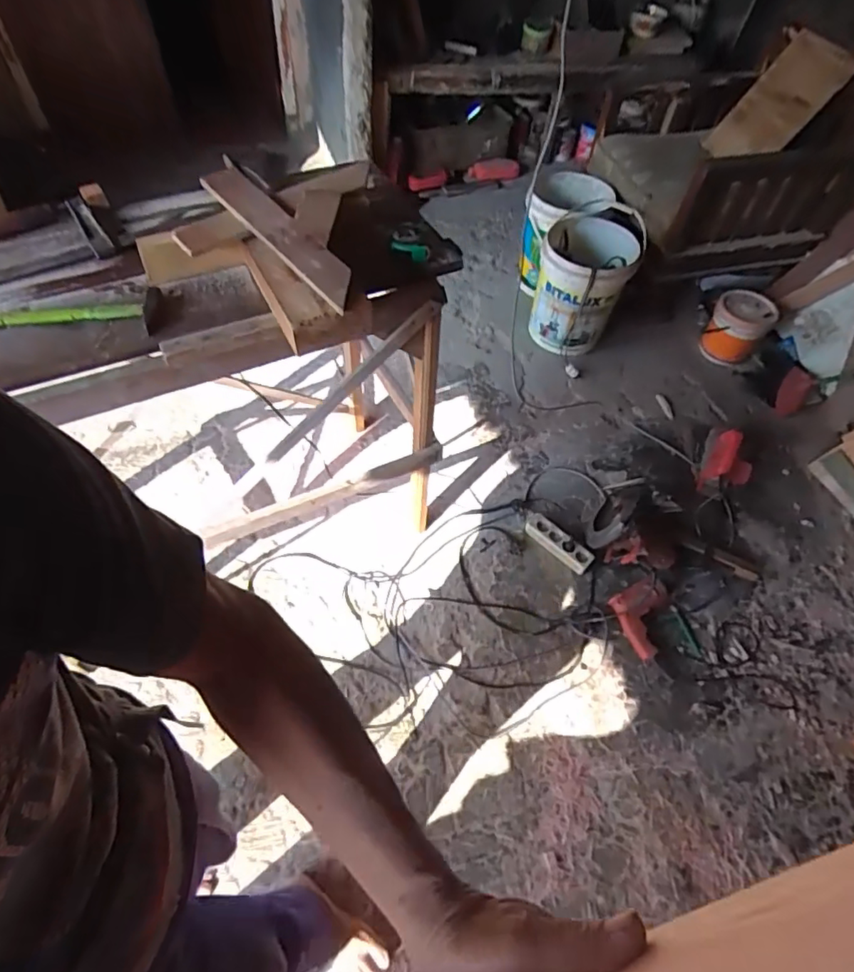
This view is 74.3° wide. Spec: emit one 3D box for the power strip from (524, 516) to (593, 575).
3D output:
[{"bbox_3d":[0.365,0.159,1.566,0.206,0.036,0.070,39,62,21],"label":"power strip"}]

